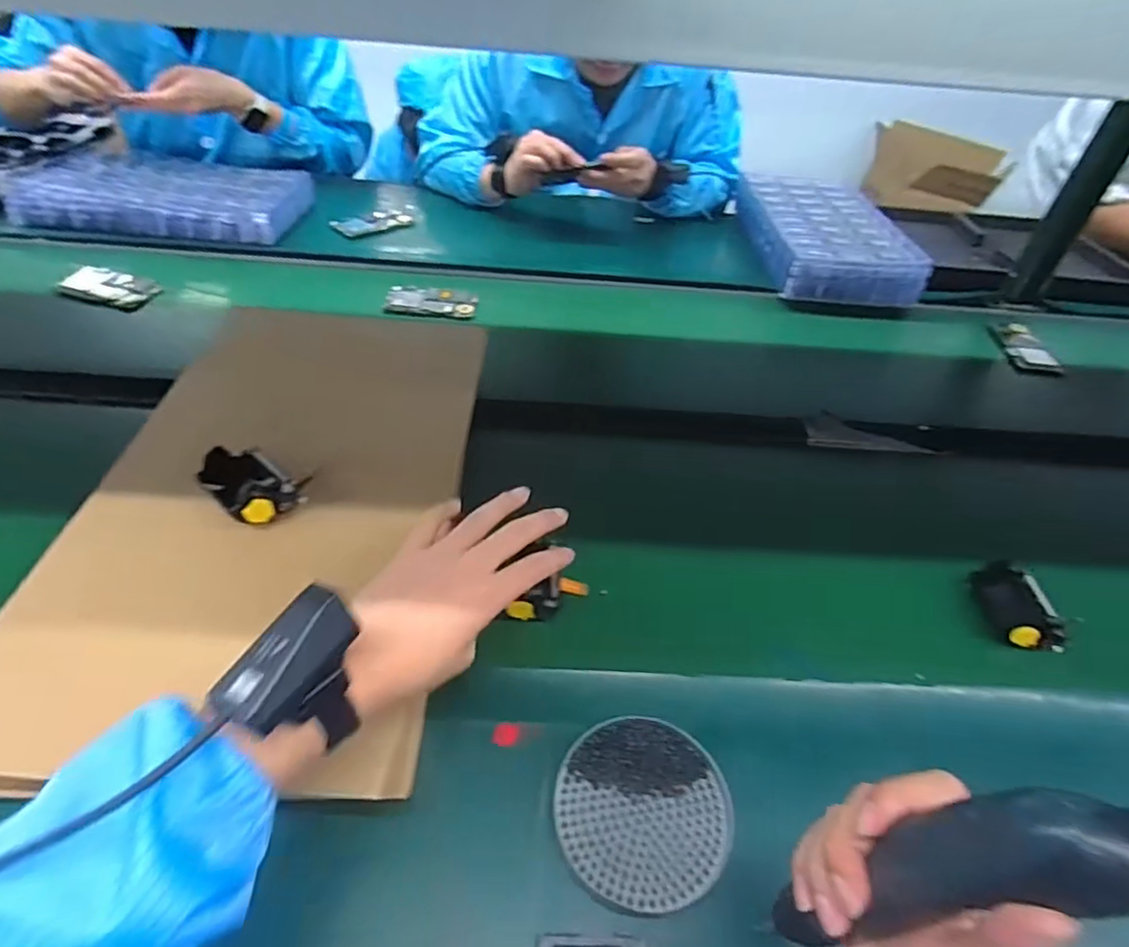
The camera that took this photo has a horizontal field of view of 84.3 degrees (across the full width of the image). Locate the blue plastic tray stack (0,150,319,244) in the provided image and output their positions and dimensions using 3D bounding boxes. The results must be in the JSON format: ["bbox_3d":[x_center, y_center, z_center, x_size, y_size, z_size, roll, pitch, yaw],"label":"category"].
[{"bbox_3d":[-0.628,-0.447,0.990,0.402,0.053,0.212,4,45,-3],"label":"blue plastic tray stack"}]

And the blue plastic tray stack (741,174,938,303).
[{"bbox_3d":[0.432,-0.411,1.053,0.233,0.062,0.379,6,45,0],"label":"blue plastic tray stack"}]

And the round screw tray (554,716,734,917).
[{"bbox_3d":[0.052,0.223,0.415,0.112,0.020,0.109,3,45,-3],"label":"round screw tray"}]

